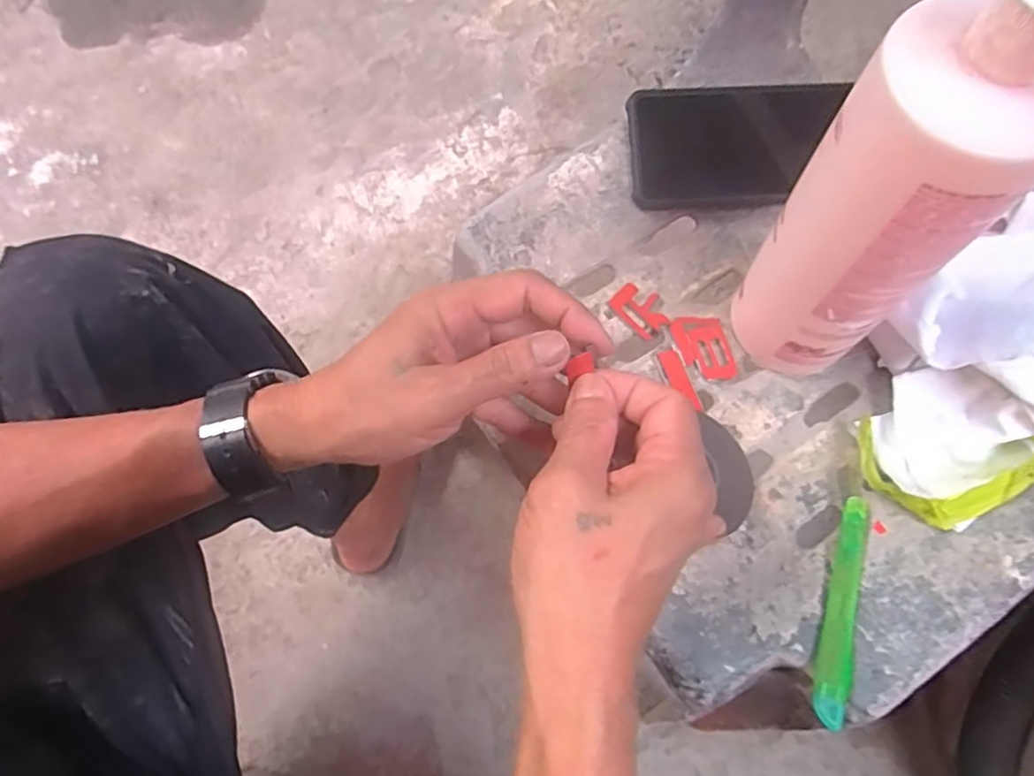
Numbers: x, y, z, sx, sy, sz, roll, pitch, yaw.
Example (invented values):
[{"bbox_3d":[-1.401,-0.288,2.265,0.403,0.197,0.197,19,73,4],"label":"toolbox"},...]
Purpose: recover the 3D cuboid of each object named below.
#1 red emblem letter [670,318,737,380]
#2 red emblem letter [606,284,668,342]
[{"bbox_3d":[0.123,-0.026,0.432,0.034,0.004,0.046,-14,71,-4],"label":"red emblem letter"},{"bbox_3d":[0.083,-0.052,0.435,0.029,0.005,0.038,-43,84,-12],"label":"red emblem letter"}]

